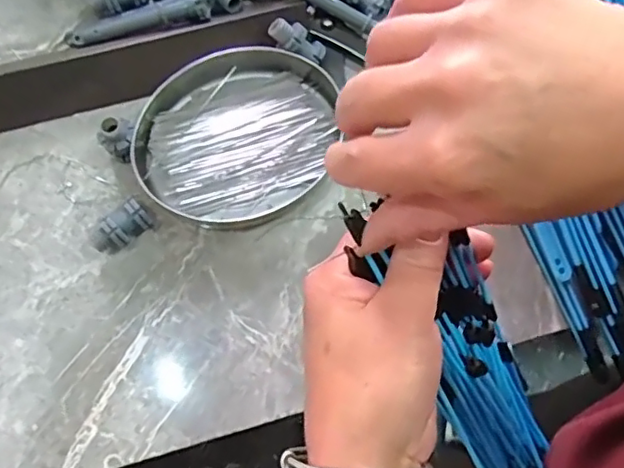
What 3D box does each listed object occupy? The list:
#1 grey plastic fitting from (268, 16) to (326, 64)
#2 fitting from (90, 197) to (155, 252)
[{"bbox_3d":[-0.009,-0.129,0.400,0.040,0.013,0.021,26,78,-18],"label":"grey plastic fitting"},{"bbox_3d":[-0.120,-0.003,0.378,0.038,0.022,0.018,-41,80,-10],"label":"fitting"}]

